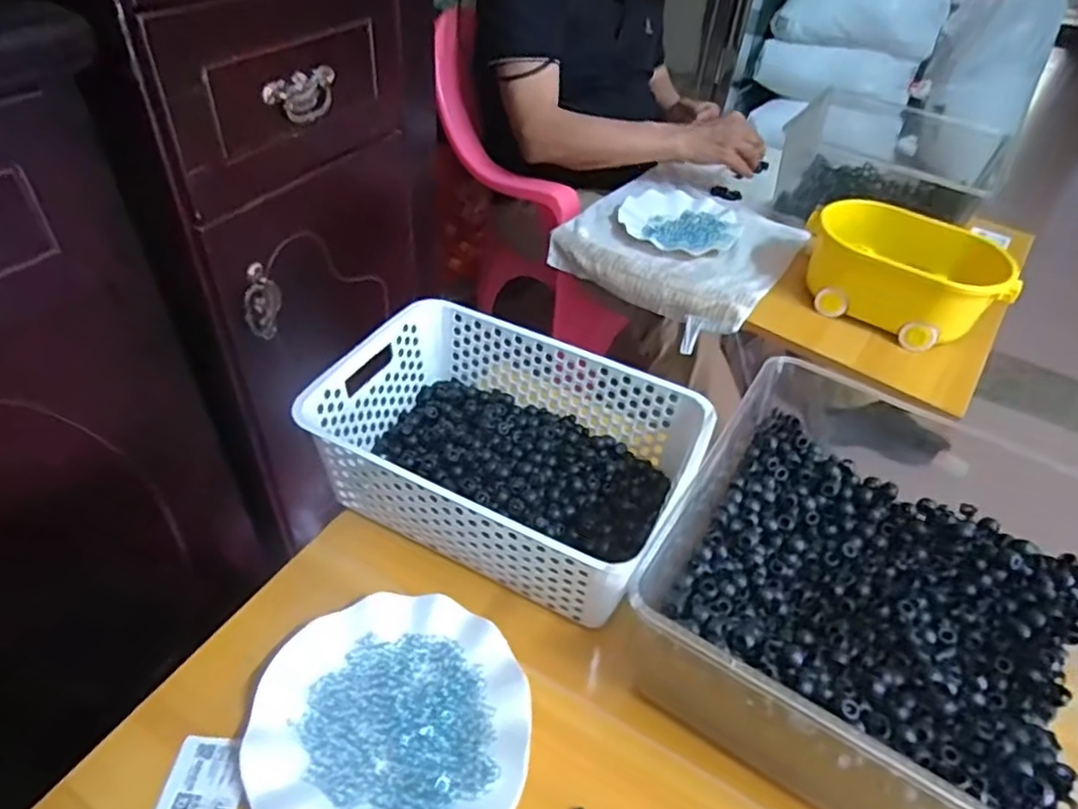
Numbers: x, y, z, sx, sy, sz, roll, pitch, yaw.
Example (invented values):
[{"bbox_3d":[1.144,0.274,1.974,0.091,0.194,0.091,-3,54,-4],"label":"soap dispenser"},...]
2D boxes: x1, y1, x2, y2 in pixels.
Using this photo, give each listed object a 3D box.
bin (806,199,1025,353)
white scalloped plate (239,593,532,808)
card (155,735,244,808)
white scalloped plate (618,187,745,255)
[{"bbox_3d":[0.473,-0.177,0.855,0.253,0.104,0.144,27,47,20],"label":"bin"},{"bbox_3d":[-0.100,0.221,0.450,0.179,0.029,0.178,3,43,-3],"label":"white scalloped plate"},{"bbox_3d":[-0.218,0.250,0.428,0.051,0.006,0.060,6,43,0],"label":"card"},{"bbox_3d":[0.216,-0.280,1.016,0.177,0.022,0.188,3,43,-3],"label":"white scalloped plate"}]

